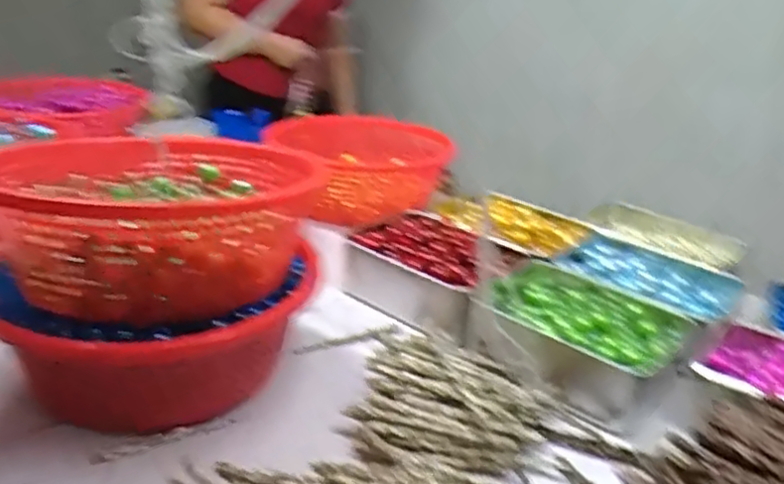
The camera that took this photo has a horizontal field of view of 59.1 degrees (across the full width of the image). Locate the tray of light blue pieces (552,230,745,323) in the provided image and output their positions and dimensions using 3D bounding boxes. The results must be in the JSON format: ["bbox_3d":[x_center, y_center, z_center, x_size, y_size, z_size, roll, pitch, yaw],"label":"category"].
[{"bbox_3d":[0.371,0.048,0.990,0.229,0.038,0.170,21,28,32],"label":"tray of light blue pieces"}]

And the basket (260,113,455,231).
[{"bbox_3d":[-0.045,-0.142,1.320,0.310,0.140,0.304,-1,27,0],"label":"basket"}]

